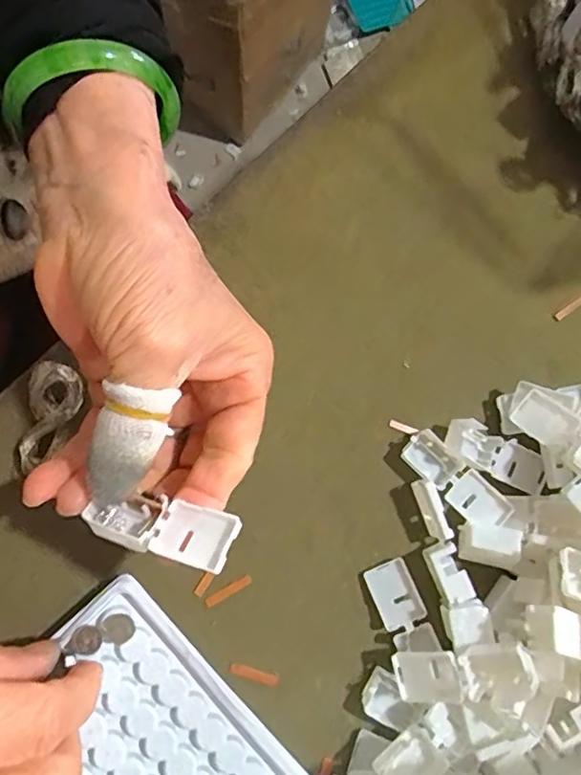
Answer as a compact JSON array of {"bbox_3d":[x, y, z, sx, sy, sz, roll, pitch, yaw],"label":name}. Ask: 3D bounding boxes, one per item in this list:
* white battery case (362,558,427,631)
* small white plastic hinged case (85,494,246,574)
[{"bbox_3d":[0.048,0.095,0.262,0.020,0.004,0.029,-20,82,-10],"label":"white battery case"},{"bbox_3d":[-0.044,0.049,0.198,0.052,0.014,0.019,7,73,18],"label":"small white plastic hinged case"}]

